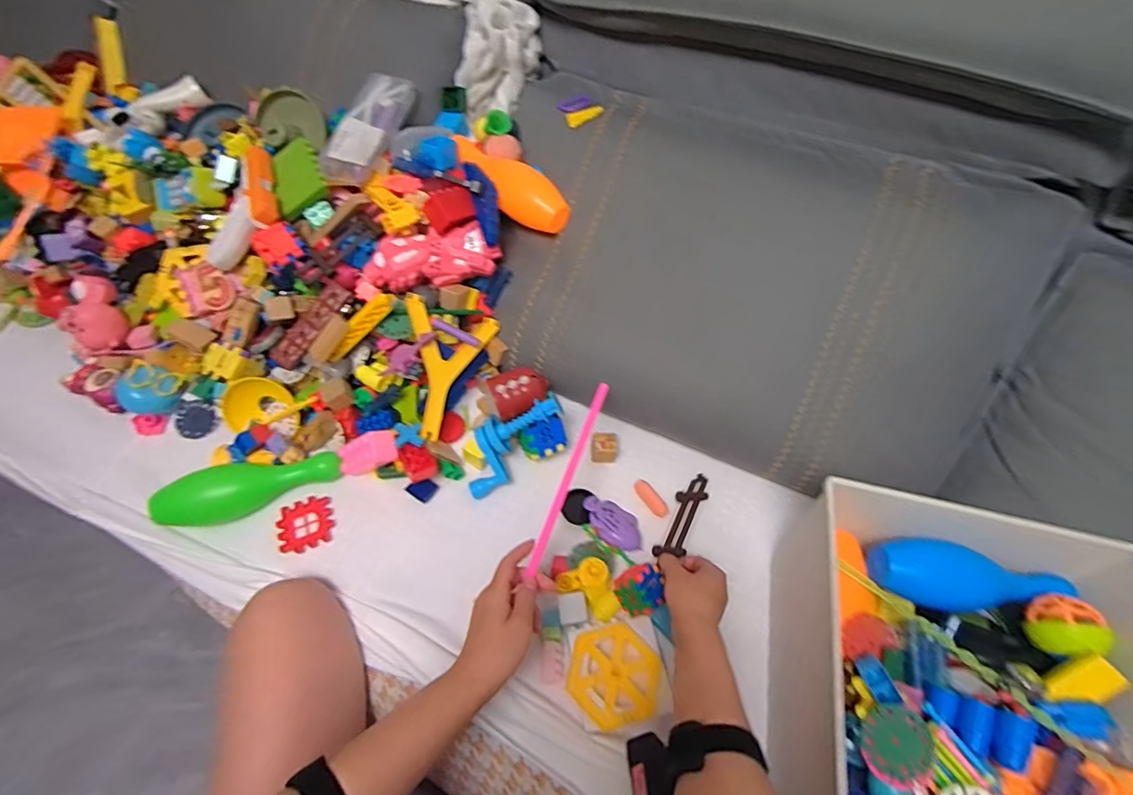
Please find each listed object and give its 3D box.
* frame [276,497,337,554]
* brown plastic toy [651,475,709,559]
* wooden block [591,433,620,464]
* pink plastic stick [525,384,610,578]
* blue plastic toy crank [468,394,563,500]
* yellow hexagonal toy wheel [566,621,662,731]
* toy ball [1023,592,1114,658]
[{"bbox_3d":[-0.310,0.151,0.633,0.062,0.005,0.060,-19,61,-15],"label":"frame"},{"bbox_3d":[0.142,0.141,0.639,0.009,0.043,0.115,47,55,-19],"label":"brown plastic toy"},{"bbox_3d":[0.053,0.066,0.701,0.037,0.027,0.033,6,58,0],"label":"wooden block"},{"bbox_3d":[0.004,0.082,0.575,0.012,0.012,0.228,19,61,8],"label":"pink plastic stick"},{"bbox_3d":[-0.073,0.051,0.659,0.062,0.047,0.157,38,89,18],"label":"blue plastic toy crank"},{"bbox_3d":[0.050,0.285,0.552,0.097,0.016,0.092,-13,60,-11],"label":"yellow hexagonal toy wheel"},{"bbox_3d":[0.463,0.211,0.495,0.049,0.042,0.053,2,58,-3],"label":"toy ball"}]

